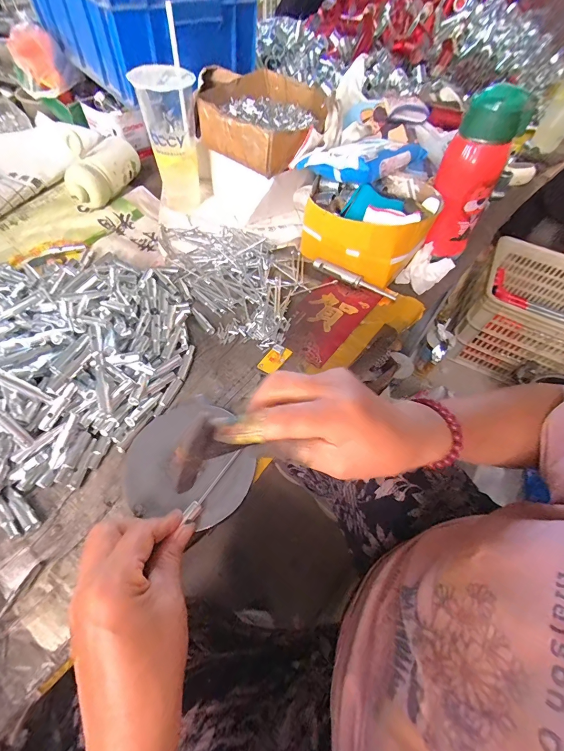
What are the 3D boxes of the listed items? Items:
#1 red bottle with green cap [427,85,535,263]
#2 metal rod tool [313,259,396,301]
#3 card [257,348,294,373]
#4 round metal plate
[{"bbox_3d":[0.248,-0.256,0.431,0.076,0.196,0.063,10,32,3],"label":"red bottle with green cap"},{"bbox_3d":[0.103,-0.140,0.467,0.131,0.012,0.015,32,62,15],"label":"metal rod tool"},{"bbox_3d":[-0.009,-0.021,0.398,0.024,0.004,0.044,34,63,16],"label":"card"},{"bbox_3d":[-0.091,0.085,0.320,0.129,0.012,0.121,0,55,0],"label":"round metal plate"}]

